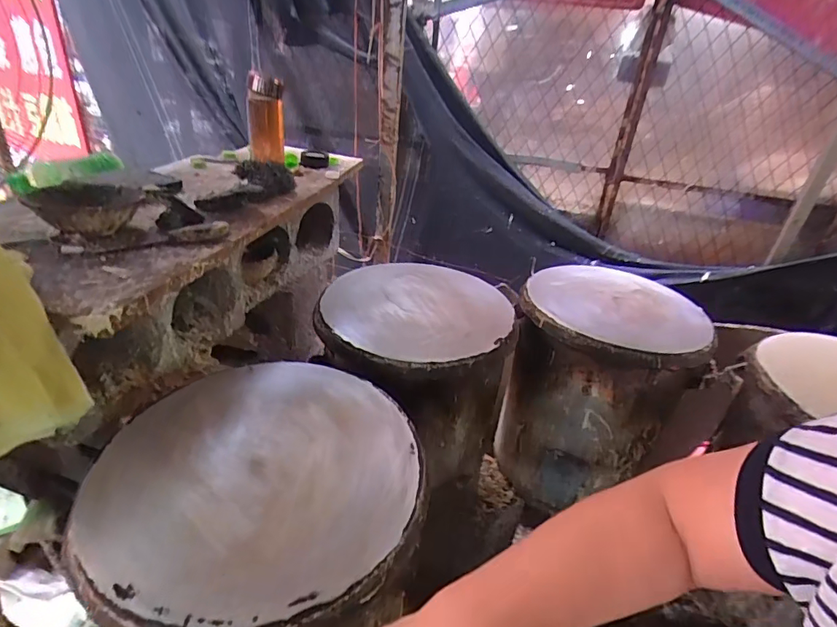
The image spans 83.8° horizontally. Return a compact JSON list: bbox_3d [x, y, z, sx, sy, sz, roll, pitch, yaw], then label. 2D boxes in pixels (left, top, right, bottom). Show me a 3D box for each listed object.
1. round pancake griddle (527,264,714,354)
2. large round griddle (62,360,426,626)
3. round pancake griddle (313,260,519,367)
[{"bbox_3d":[0.419,-0.028,0.994,0.350,0.021,0.339,17,32,16],"label":"round pancake griddle"},{"bbox_3d":[-0.182,0.185,0.558,0.358,0.029,0.368,5,31,-3],"label":"large round griddle"},{"bbox_3d":[0.000,-0.015,0.914,0.356,0.017,0.356,5,31,-3],"label":"round pancake griddle"}]

